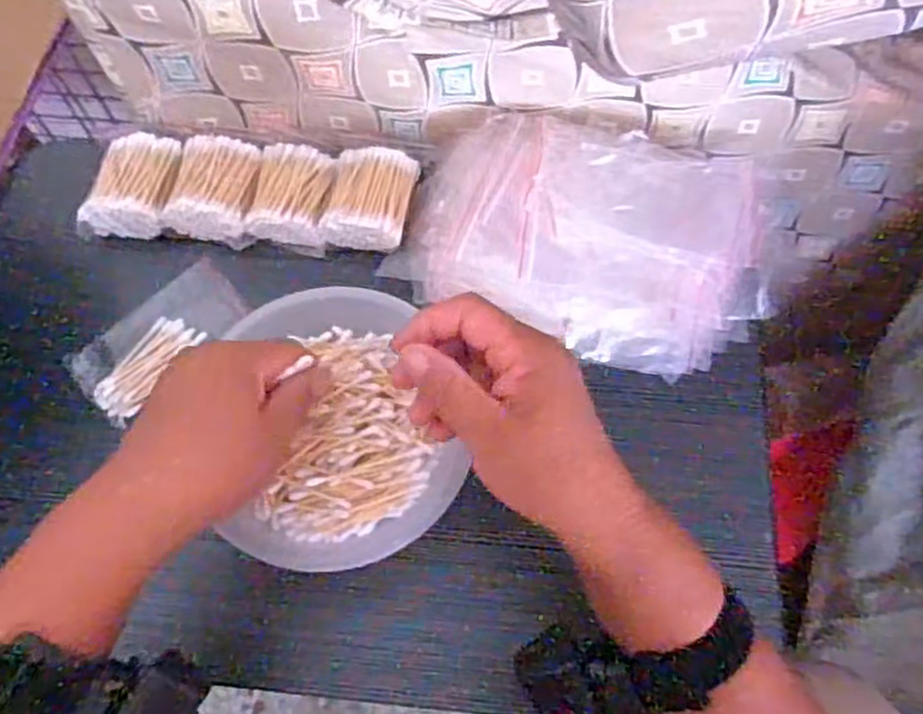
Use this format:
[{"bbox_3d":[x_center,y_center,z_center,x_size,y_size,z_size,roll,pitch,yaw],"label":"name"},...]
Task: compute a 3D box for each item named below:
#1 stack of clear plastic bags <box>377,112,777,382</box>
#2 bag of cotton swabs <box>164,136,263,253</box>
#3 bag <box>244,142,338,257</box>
[{"bbox_3d":[0.087,-0.088,0.506,0.251,0.054,0.170,17,68,10],"label":"stack of clear plastic bags"},{"bbox_3d":[-0.183,-0.124,0.541,0.061,0.035,0.073,8,66,6],"label":"bag of cotton swabs"},{"bbox_3d":[-0.123,-0.119,0.540,0.056,0.032,0.070,9,67,6],"label":"bag"}]

